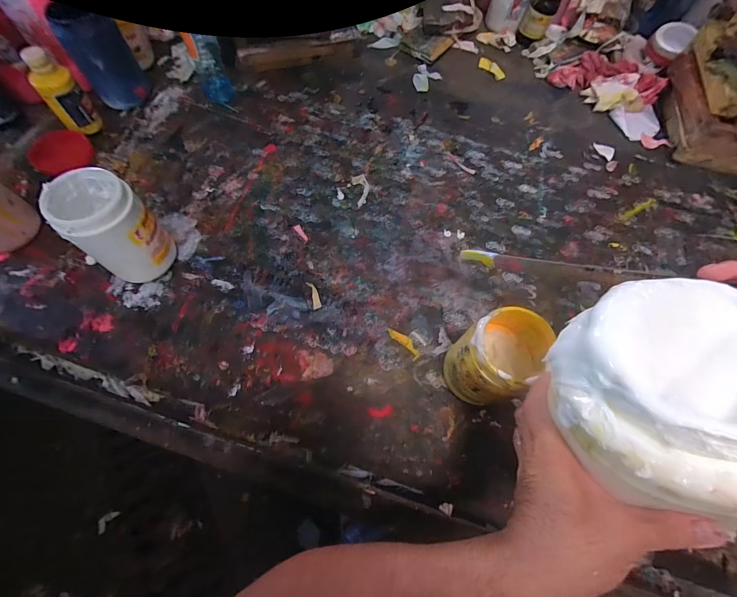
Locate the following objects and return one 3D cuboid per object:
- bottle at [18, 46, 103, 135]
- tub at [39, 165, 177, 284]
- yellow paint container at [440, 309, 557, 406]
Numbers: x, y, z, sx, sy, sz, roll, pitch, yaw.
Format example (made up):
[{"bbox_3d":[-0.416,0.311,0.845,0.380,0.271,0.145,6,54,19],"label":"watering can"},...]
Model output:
[{"bbox_3d":[-0.531,-0.351,0.589,0.047,0.129,0.065,41,70,15],"label":"bottle"},{"bbox_3d":[-0.345,-0.091,0.467,0.094,0.151,0.089,1,65,-2],"label":"tub"},{"bbox_3d":[0.149,0.076,0.422,0.072,0.147,0.088,42,71,14],"label":"yellow paint container"}]

